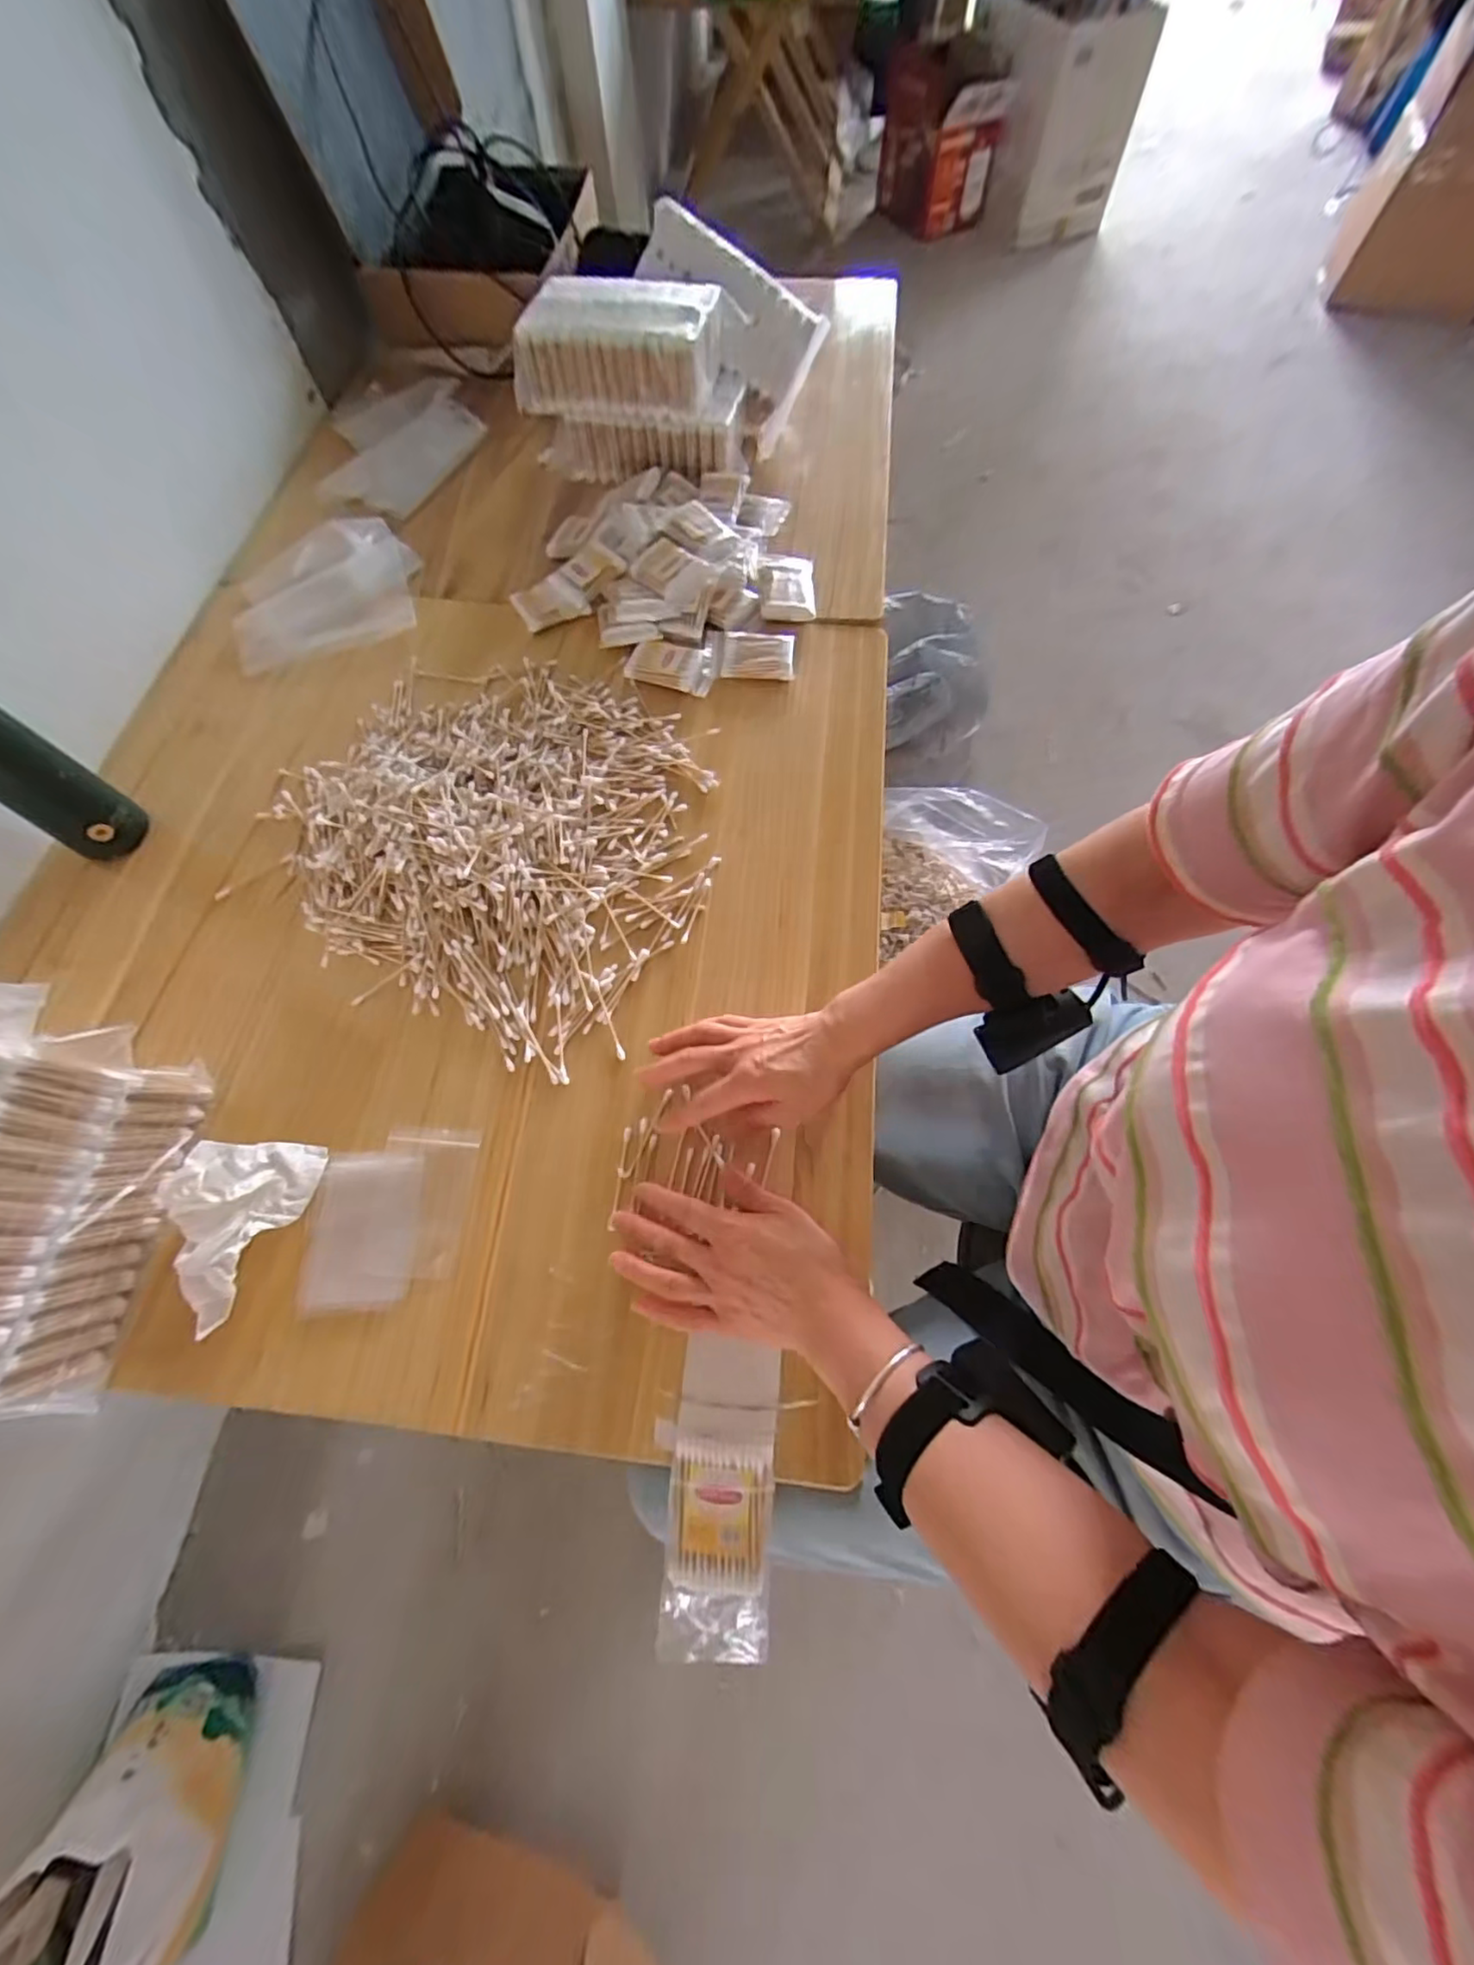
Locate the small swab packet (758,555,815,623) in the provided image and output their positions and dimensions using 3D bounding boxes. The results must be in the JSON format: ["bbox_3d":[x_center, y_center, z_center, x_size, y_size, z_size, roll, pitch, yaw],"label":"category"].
[{"bbox_3d":[0.059,-0.471,0.744,0.065,0.014,0.097,-3,67,1],"label":"small swab packet"}]

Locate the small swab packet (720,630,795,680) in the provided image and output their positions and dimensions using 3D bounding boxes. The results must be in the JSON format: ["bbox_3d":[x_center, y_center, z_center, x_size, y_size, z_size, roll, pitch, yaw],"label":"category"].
[{"bbox_3d":[0.025,-0.371,0.707,0.081,0.009,0.064,2,67,3],"label":"small swab packet"}]

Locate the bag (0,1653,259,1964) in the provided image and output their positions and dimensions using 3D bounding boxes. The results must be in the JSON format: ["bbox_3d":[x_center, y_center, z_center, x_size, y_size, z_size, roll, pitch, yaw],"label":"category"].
[{"bbox_3d":[-0.796,1.098,0.751,0.391,0.331,0.256,-42,72,-14],"label":"bag"}]

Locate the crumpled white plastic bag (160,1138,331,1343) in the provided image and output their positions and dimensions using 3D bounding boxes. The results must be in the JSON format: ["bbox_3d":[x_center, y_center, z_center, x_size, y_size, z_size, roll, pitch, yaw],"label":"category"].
[{"bbox_3d":[-0.377,0.185,0.470,0.090,0.043,0.132,4,68,2],"label":"crumpled white plastic bag"}]

